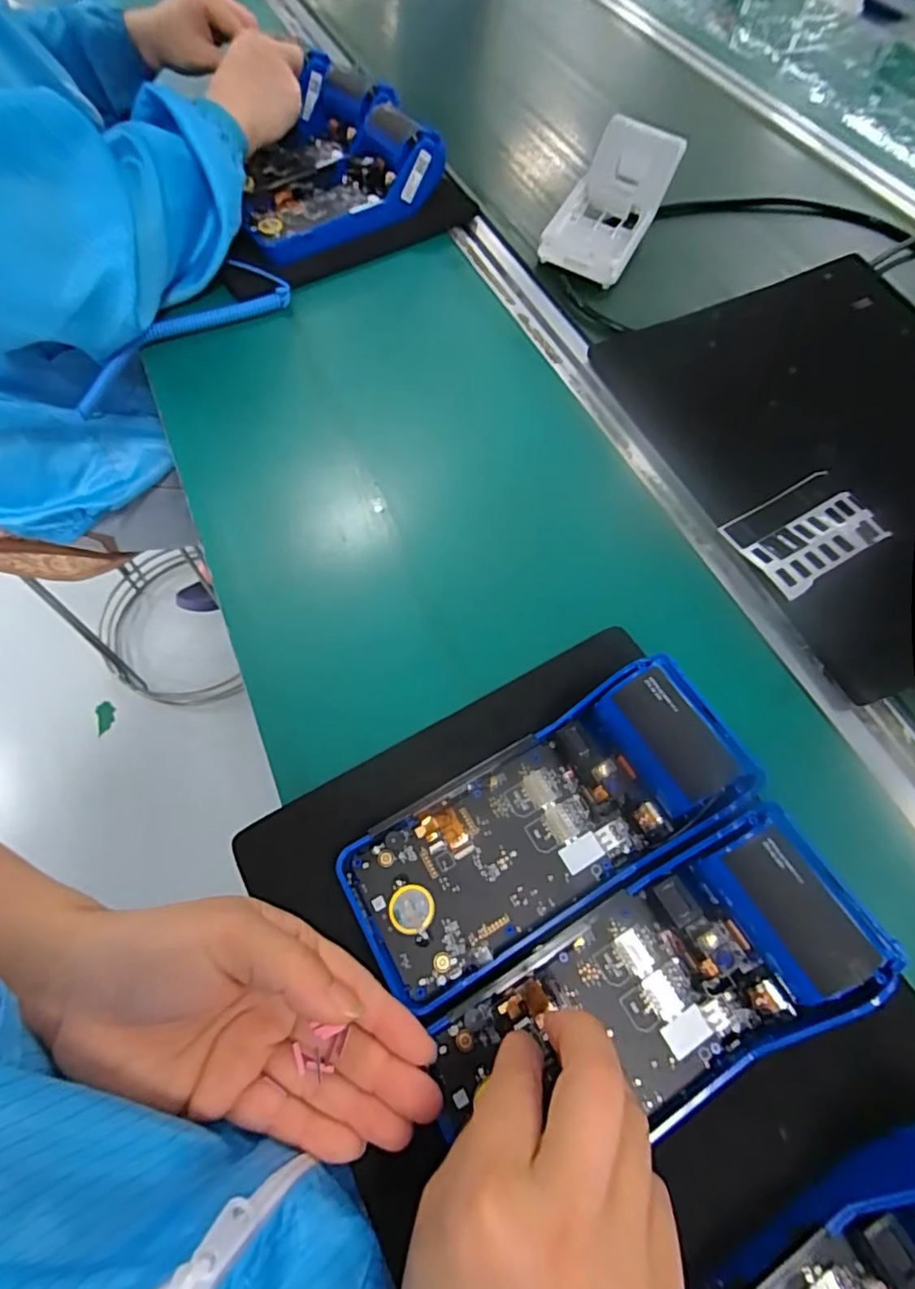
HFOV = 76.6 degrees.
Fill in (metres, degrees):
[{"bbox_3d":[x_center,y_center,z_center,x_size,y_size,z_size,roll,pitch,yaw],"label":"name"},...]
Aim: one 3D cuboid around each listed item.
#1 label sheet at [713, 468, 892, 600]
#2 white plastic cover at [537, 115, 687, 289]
[{"bbox_3d":[0.229,-0.074,0.379,0.088,0.006,0.064,-28,64,-10],"label":"label sheet"},{"bbox_3d":[0.139,-0.411,0.546,0.084,0.042,0.174,25,79,11],"label":"white plastic cover"}]

